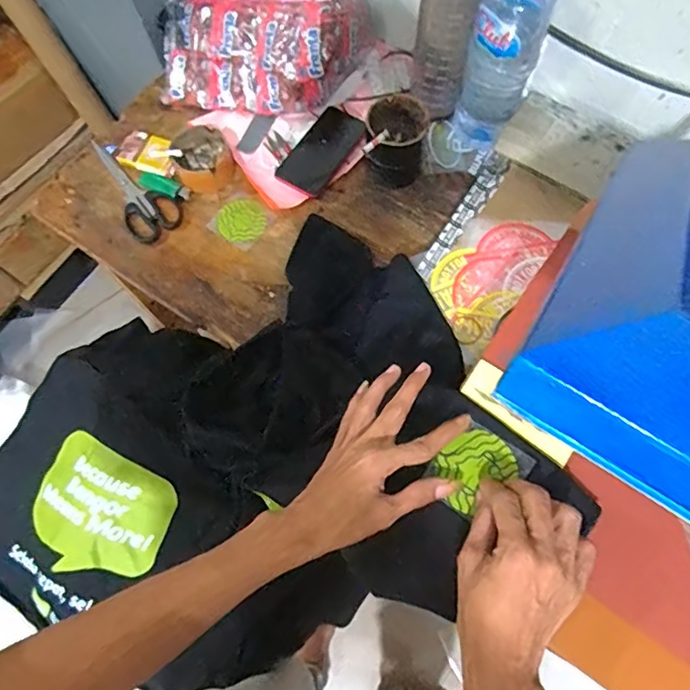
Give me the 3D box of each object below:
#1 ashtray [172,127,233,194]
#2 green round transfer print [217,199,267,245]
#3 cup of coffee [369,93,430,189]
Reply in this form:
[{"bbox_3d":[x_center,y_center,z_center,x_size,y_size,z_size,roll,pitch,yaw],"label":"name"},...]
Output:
[{"bbox_3d":[-0.205,-0.267,0.781,0.081,0.032,0.089,-34,74,-9],"label":"ashtray"},{"bbox_3d":[-0.147,-0.176,0.771,0.067,0.007,0.066,0,72,1],"label":"green round transfer print"},{"bbox_3d":[0.071,-0.285,0.757,0.077,0.103,0.083,0,72,1],"label":"cup of coffee"}]

